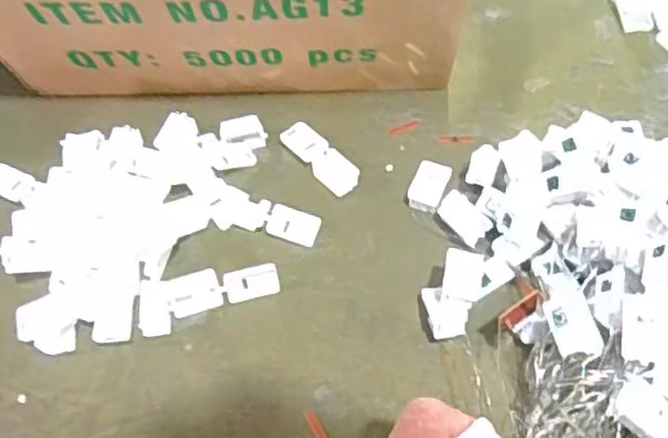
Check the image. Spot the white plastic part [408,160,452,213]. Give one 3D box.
[{"bbox_3d":[0.053,-0.018,0.388,0.018,0.012,0.027,19,61,14],"label":"white plastic part"}]

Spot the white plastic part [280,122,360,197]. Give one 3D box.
[{"bbox_3d":[-0.008,-0.036,0.405,0.019,0.007,0.057,-35,63,-18],"label":"white plastic part"}]

